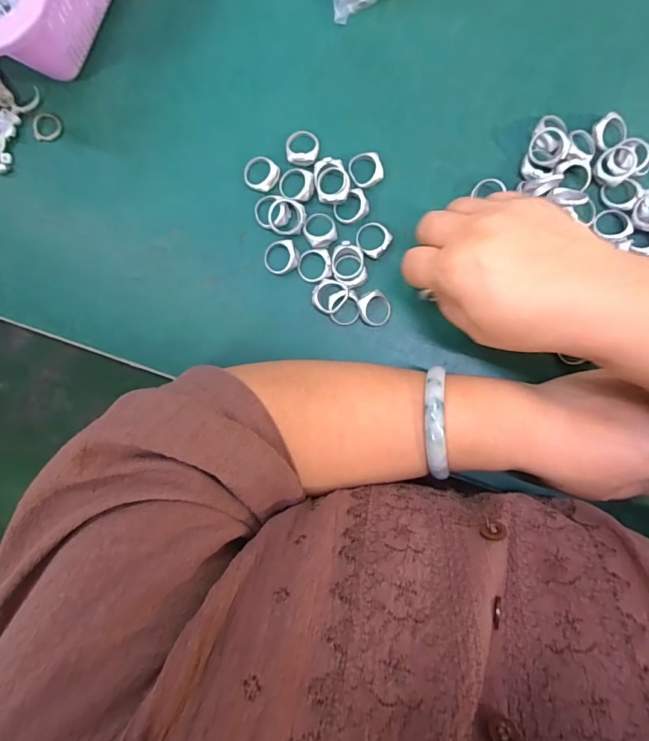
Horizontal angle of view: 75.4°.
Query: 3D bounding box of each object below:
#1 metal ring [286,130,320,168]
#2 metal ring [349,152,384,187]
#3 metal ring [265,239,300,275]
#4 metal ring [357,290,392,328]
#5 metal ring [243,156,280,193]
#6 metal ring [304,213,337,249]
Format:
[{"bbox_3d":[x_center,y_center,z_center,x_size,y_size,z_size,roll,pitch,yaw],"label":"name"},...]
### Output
[{"bbox_3d":[-0.015,-0.152,0.285,0.022,0.009,0.024,0,93,0],"label":"metal ring"},{"bbox_3d":[0.028,-0.136,0.285,0.022,0.010,0.023,0,93,0],"label":"metal ring"},{"bbox_3d":[-0.029,-0.078,0.286,0.024,0.009,0.022,0,93,0],"label":"metal ring"},{"bbox_3d":[0.035,-0.042,0.287,0.022,0.008,0.023,0,93,0],"label":"metal ring"},{"bbox_3d":[-0.043,-0.134,0.286,0.024,0.007,0.022,0,93,0],"label":"metal ring"},{"bbox_3d":[-0.003,-0.096,0.285,0.021,0.008,0.024,-23,93,1],"label":"metal ring"}]

